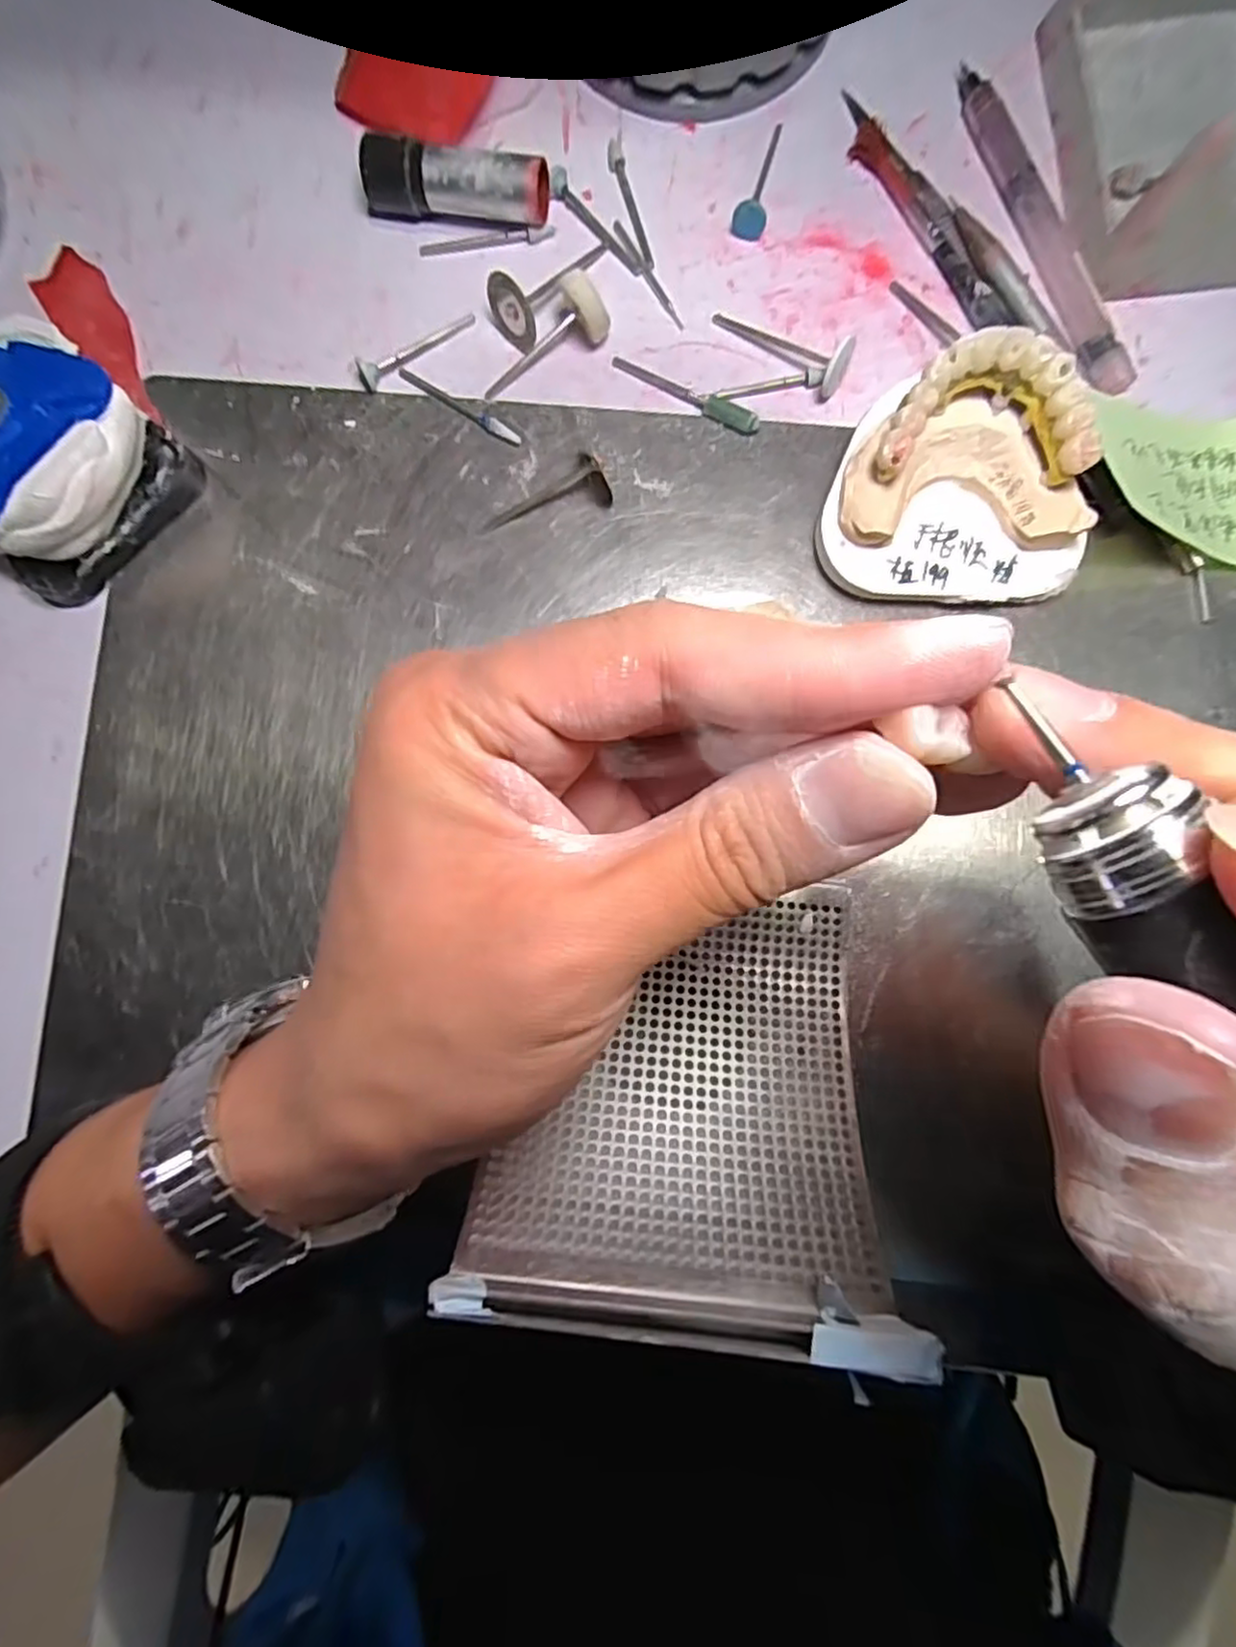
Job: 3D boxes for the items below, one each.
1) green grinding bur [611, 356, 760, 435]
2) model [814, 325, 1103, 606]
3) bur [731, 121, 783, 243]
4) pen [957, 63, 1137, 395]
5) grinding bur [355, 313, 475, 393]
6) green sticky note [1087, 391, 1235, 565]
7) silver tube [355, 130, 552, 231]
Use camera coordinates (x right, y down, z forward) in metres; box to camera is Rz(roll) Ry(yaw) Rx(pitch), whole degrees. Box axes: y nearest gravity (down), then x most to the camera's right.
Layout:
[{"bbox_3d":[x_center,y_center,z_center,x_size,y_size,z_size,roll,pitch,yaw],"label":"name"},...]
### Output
[{"bbox_3d":[0.022,-0.143,0.220,0.053,0.006,0.006,32,87,3],"label":"green grinding bur"},{"bbox_3d":[0.102,-0.101,0.199,0.075,0.037,0.060,-1,86,1],"label":"model"},{"bbox_3d":[0.048,-0.217,0.223,0.011,0.008,0.040,13,87,2],"label":"bur"},{"bbox_3d":[0.139,-0.194,0.217,0.010,0.007,0.116,-22,86,0],"label":"pen"},{"bbox_3d":[-0.068,-0.160,0.223,0.043,0.006,0.007,-35,86,-1],"label":"grinding bur"},{"bbox_3d":[0.179,-0.110,0.205,0.063,0.024,0.050,5,86,2],"label":"green sticky note"},{"bbox_3d":[-0.054,-0.208,0.218,0.059,0.019,0.017,7,86,2],"label":"silver tube"}]

